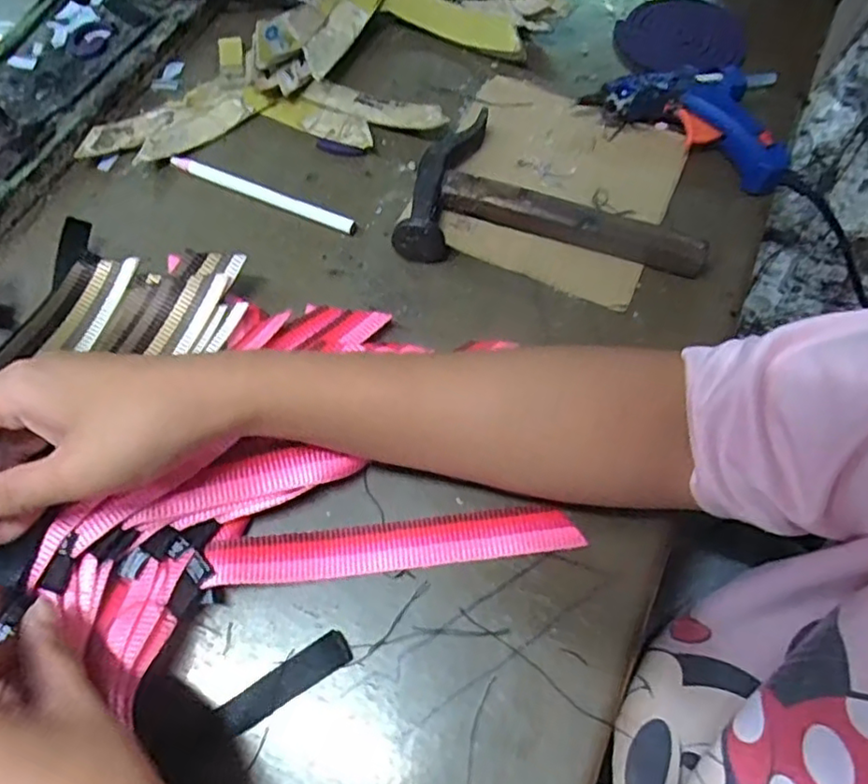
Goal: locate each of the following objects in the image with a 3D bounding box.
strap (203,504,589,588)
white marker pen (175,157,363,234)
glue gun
[{"bbox_3d":[-0.018,0.075,0.311,0.179,0.015,0.026,-5,65,-3],"label":"strap"},{"bbox_3d":[-0.114,-0.133,0.415,0.137,0.009,0.011,23,67,10],"label":"white marker pen"},{"bbox_3d":[0.188,-0.203,0.435,0.134,0.027,0.094,29,68,12],"label":"glue gun"}]

